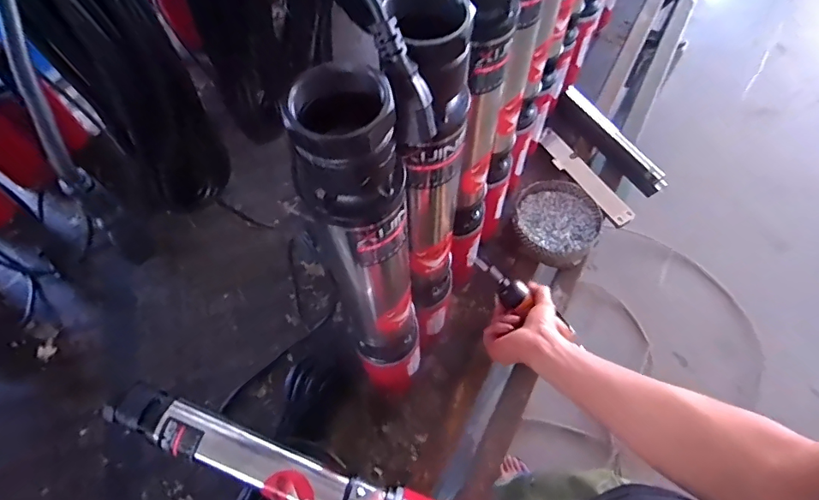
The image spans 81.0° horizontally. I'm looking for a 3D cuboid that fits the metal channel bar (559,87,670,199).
[{"bbox_3d":[0.361,-0.199,0.867,0.044,0.030,0.256,-28,65,-14],"label":"metal channel bar"}]

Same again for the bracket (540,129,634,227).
[{"bbox_3d":[0.309,-0.132,0.850,0.045,0.013,0.220,-29,66,-10],"label":"bracket"}]

